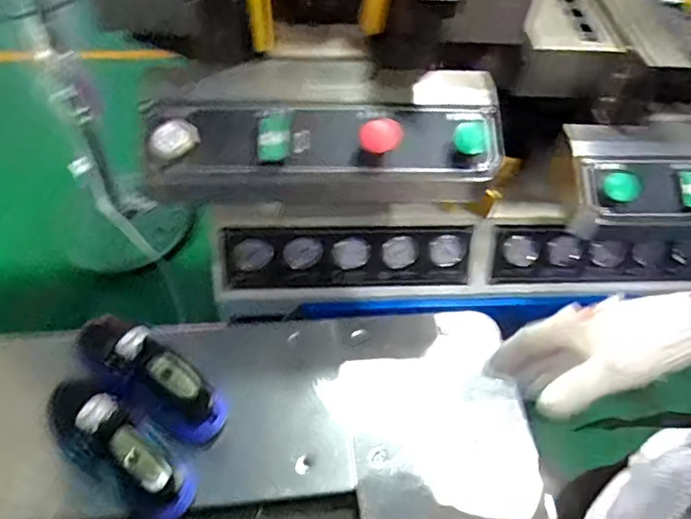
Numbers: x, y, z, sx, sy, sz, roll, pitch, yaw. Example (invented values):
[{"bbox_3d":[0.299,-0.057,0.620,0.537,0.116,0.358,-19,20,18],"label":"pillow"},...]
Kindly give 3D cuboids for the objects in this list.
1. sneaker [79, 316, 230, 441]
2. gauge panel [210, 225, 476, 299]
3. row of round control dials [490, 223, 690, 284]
[{"bbox_3d":[-0.222,0.138,0.646,0.189,0.077,0.062,43,55,-10],"label":"sneaker"},{"bbox_3d":[0.010,0.004,0.911,0.436,0.127,0.020,-3,22,-5],"label":"gauge panel"},{"bbox_3d":[0.447,-0.008,0.962,0.388,0.105,0.014,1,24,-4],"label":"row of round control dials"}]

